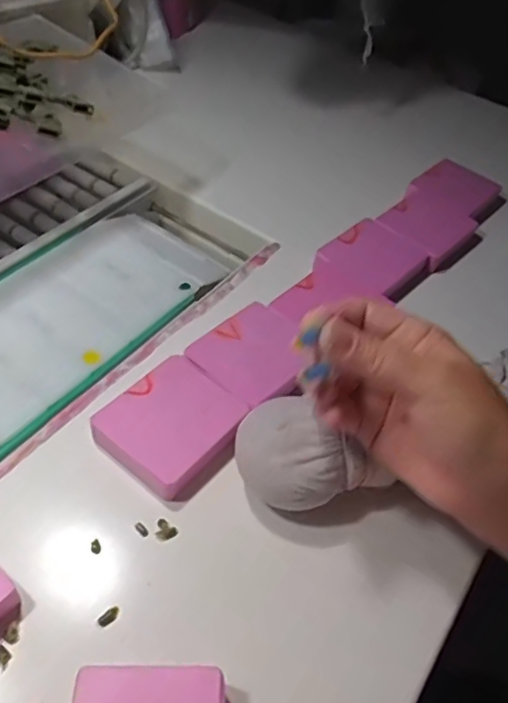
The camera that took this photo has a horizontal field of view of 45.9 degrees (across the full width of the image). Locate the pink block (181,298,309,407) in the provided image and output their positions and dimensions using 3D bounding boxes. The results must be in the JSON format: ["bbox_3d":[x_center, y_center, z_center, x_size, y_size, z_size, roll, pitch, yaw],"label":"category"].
[{"bbox_3d":[0.002,0.004,0.422,0.067,0.025,0.081,35,52,20],"label":"pink block"}]

